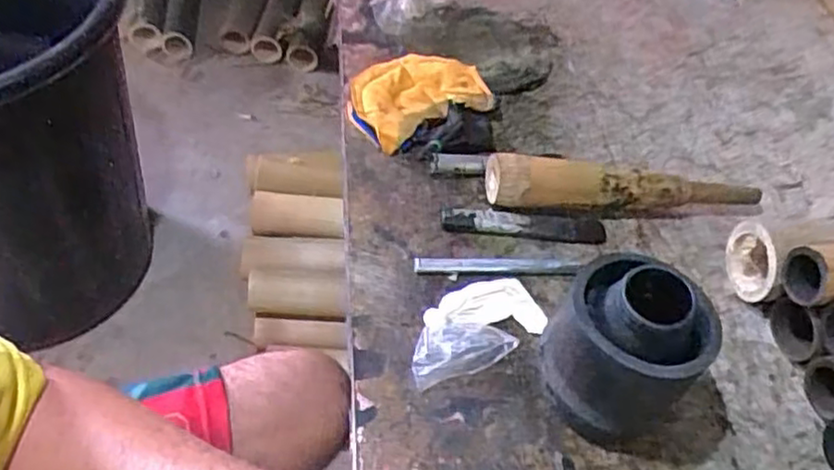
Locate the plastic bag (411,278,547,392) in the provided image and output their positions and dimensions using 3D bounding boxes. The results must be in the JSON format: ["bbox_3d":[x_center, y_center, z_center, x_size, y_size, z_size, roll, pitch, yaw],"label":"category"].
[{"bbox_3d":[0.048,0.070,0.552,0.127,0.023,0.069,-13,53,-23],"label":"plastic bag"}]

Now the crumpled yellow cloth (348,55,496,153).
[{"bbox_3d":[-0.004,-0.154,0.737,0.151,0.029,0.116,-20,56,-28],"label":"crumpled yellow cloth"}]

